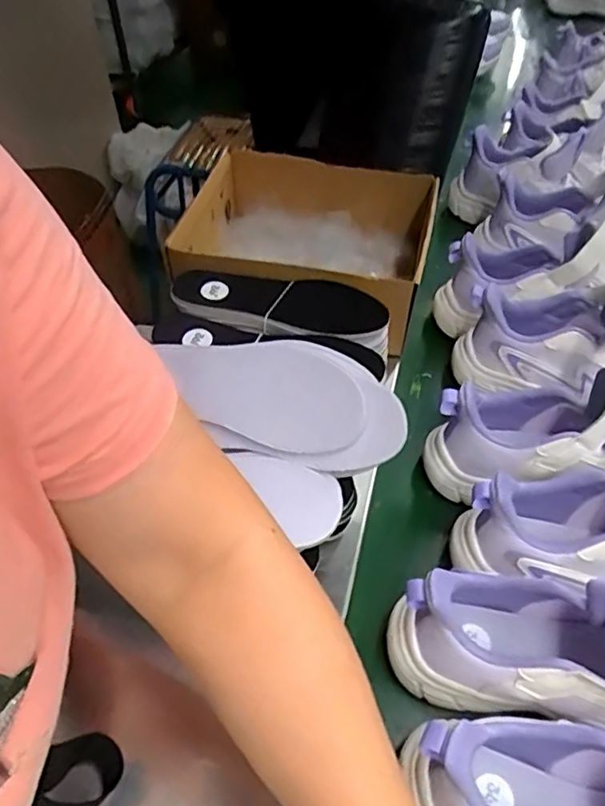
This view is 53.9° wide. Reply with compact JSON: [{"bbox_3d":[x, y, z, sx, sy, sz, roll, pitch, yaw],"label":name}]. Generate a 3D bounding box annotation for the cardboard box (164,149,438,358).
[{"bbox_3d":[0.004,-0.183,0.691,0.267,0.089,0.236,11,52,10],"label":"cardboard box"}]

